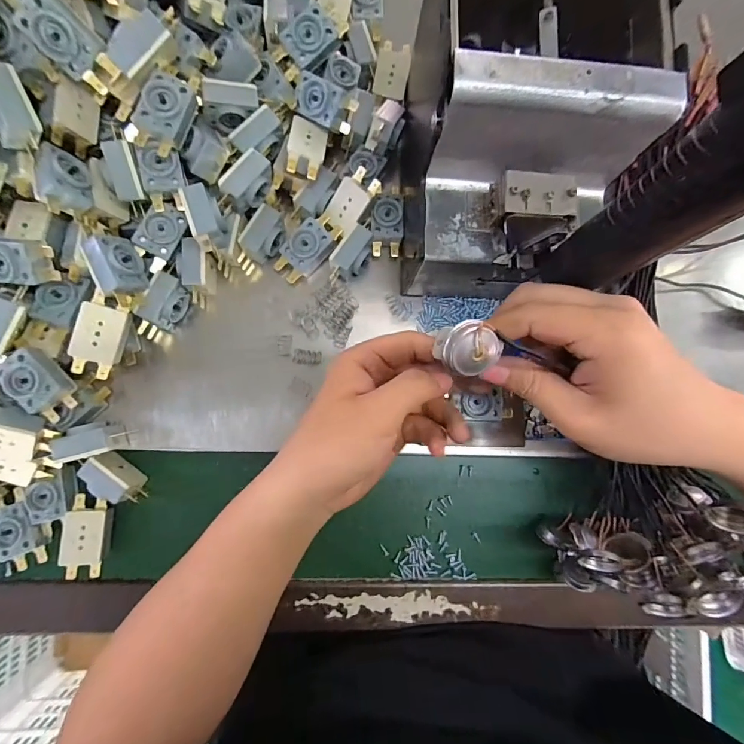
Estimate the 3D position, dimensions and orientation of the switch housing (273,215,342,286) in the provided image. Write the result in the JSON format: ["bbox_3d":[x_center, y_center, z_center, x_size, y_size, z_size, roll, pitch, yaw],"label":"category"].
[{"bbox_3d":[-0.051,-0.097,0.306,0.027,0.018,0.055,41,83,0],"label":"switch housing"}]

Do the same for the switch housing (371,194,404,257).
[{"bbox_3d":[0.012,-0.118,0.316,0.025,0.016,0.045,-1,85,-4],"label":"switch housing"}]

